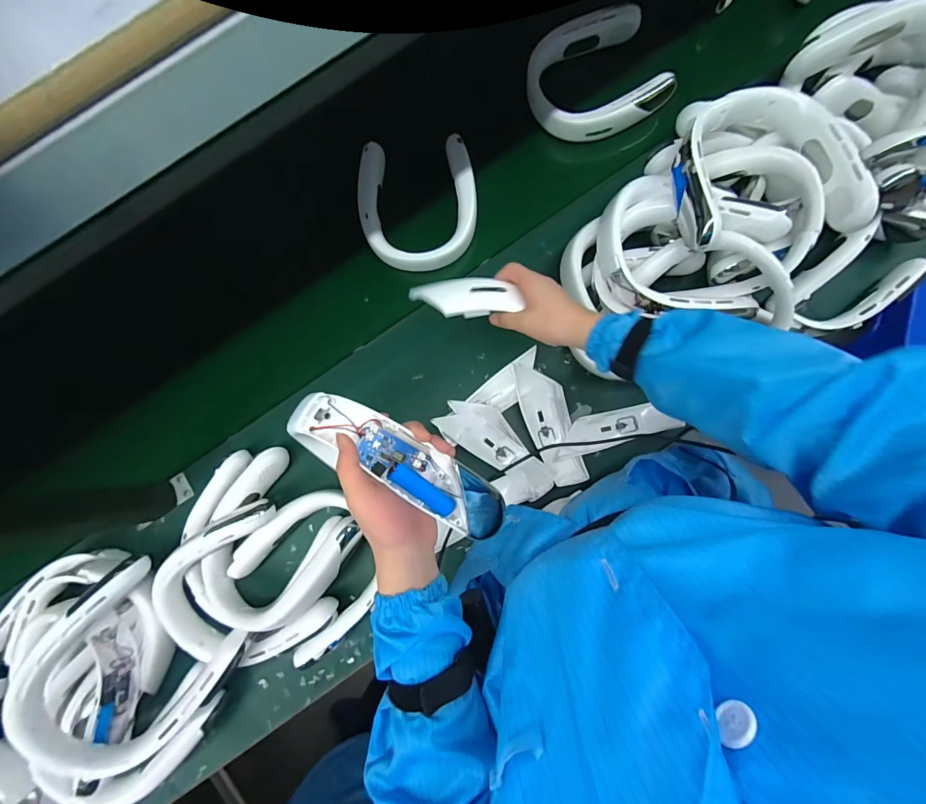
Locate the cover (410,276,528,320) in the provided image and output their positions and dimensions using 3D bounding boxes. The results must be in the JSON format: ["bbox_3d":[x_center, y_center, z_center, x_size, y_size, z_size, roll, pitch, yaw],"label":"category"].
[{"bbox_3d":[-0.001,-0.124,0.470,0.136,0.020,0.048,6,84,13],"label":"cover"}]

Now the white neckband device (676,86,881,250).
[{"bbox_3d":[0.361,-0.288,0.476,0.218,0.056,0.201,-8,84,1],"label":"white neckband device"}]

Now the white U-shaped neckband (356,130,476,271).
[{"bbox_3d":[-0.069,-0.306,0.613,0.176,0.029,0.197,-5,84,1],"label":"white U-shaped neckband"}]

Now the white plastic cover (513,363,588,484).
[{"bbox_3d":[0.124,0.029,0.561,0.064,0.036,0.174,-17,83,0],"label":"white plastic cover"}]

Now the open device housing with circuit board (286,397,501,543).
[{"bbox_3d":[-0.053,0.057,0.366,0.209,0.069,0.055,33,85,-13],"label":"open device housing with circuit board"}]

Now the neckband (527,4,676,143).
[{"bbox_3d":[0.209,-0.519,0.633,0.189,0.060,0.188,-22,84,-1],"label":"neckband"}]

